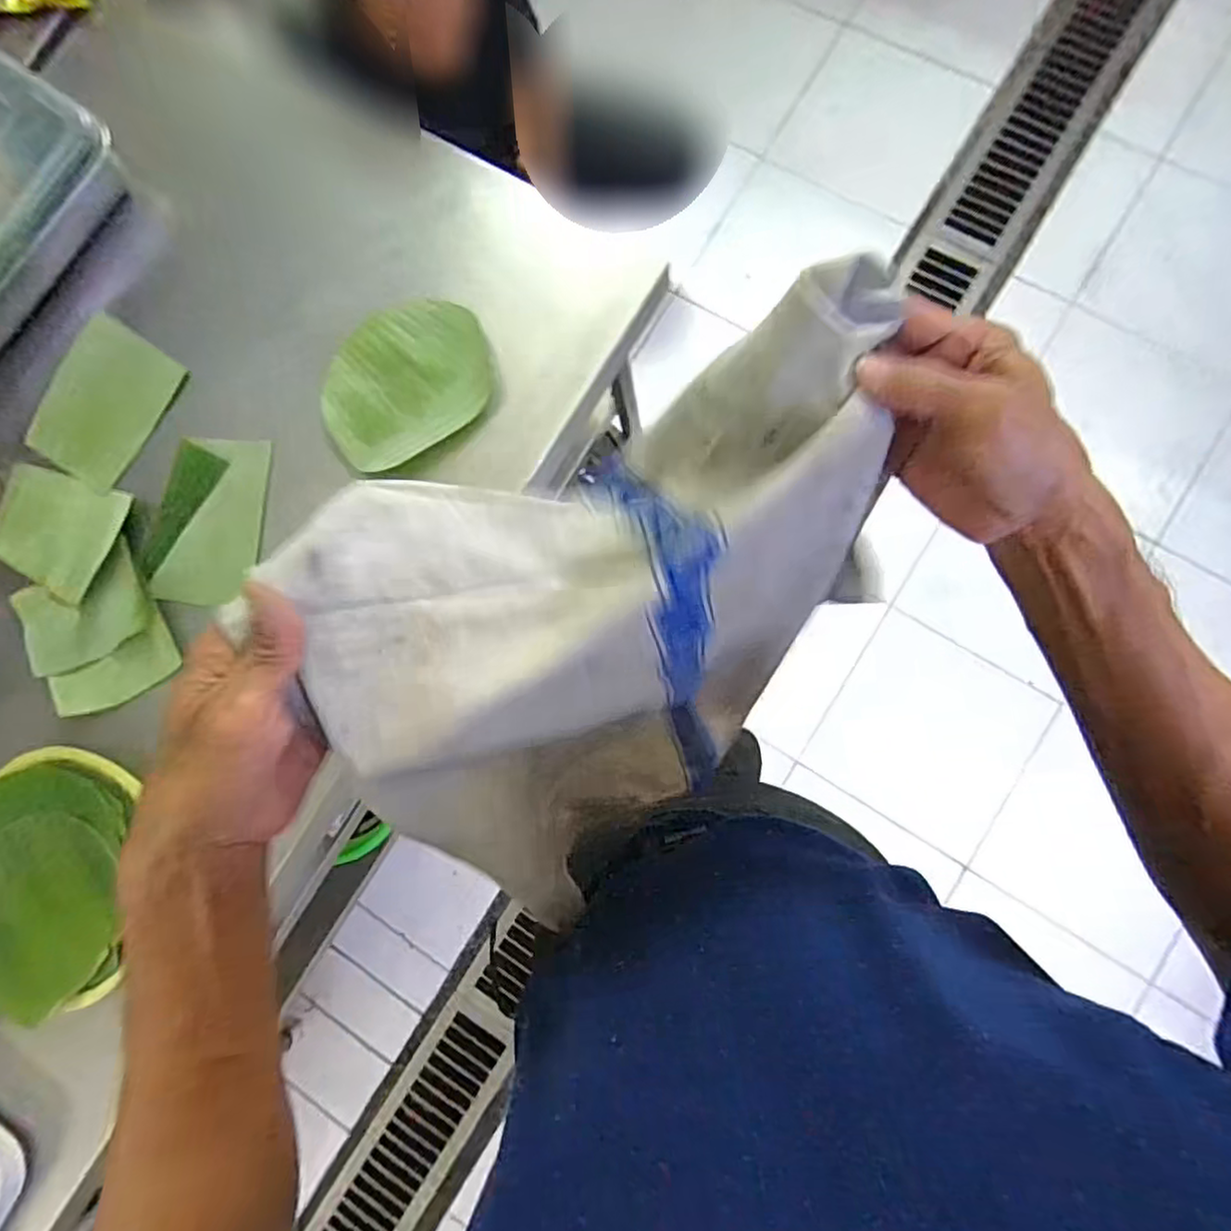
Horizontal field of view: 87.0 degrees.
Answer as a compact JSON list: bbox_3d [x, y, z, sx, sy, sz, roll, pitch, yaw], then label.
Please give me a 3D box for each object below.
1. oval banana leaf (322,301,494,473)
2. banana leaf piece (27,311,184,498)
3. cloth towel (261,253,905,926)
[{"bbox_3d":[-0.220,-0.247,0.677,0.182,0.009,0.153,-35,82,1],"label":"oval banana leaf"},{"bbox_3d":[-0.578,-0.241,0.728,0.148,0.018,0.172,25,87,8],"label":"banana leaf piece"},{"bbox_3d":[0.026,0.007,0.374,0.287,0.230,0.201,-25,82,2],"label":"cloth towel"}]

